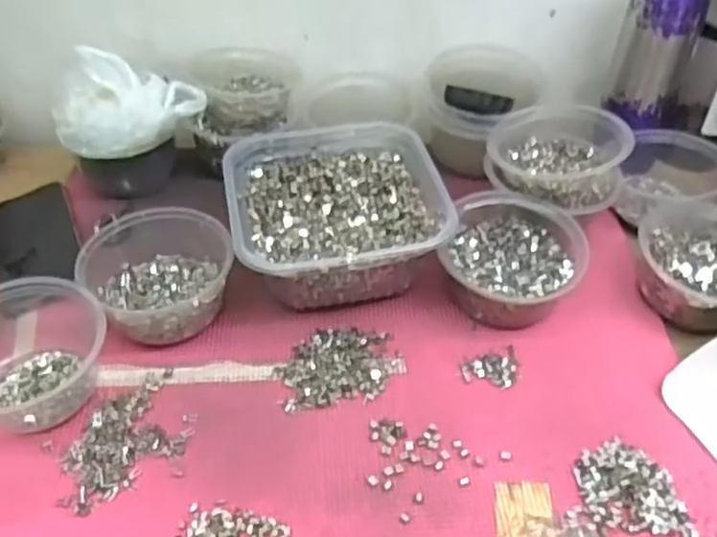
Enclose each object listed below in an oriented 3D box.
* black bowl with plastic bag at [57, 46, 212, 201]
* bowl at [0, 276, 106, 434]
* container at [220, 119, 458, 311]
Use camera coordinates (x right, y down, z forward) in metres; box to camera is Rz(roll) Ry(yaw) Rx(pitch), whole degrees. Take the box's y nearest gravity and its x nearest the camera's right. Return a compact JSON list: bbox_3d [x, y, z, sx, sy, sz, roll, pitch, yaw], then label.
[{"bbox_3d":[-0.210,-0.130,0.662,0.124,0.105,0.102,-25,50,-22],"label":"black bowl with plastic bag"},{"bbox_3d":[-0.244,0.054,0.514,0.112,0.058,0.123,0,46,0],"label":"bowl"},{"bbox_3d":[-0.021,-0.047,0.602,0.169,0.073,0.177,-9,46,-8],"label":"container"}]

